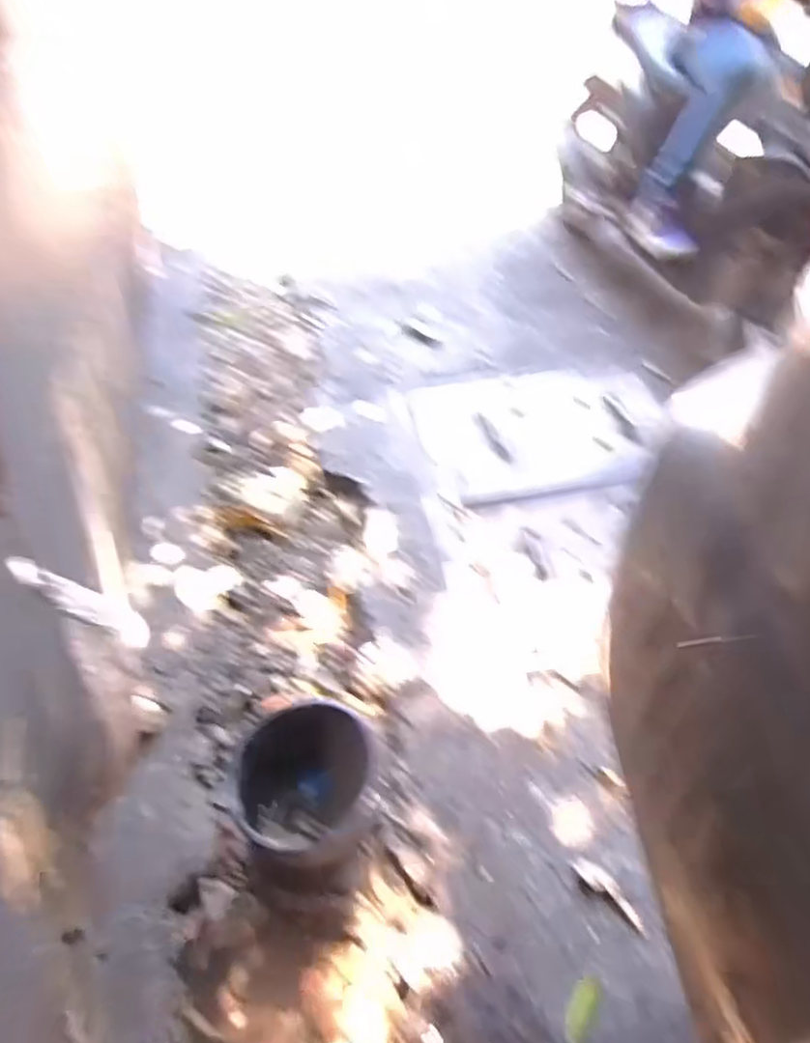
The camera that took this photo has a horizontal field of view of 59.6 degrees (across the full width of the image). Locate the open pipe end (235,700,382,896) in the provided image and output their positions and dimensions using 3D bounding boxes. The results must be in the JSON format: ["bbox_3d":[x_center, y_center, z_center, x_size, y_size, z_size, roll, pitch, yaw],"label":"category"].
[{"bbox_3d":[-0.175,0.487,1.271,0.245,0.227,0.219,-21,45,-23],"label":"open pipe end"}]

